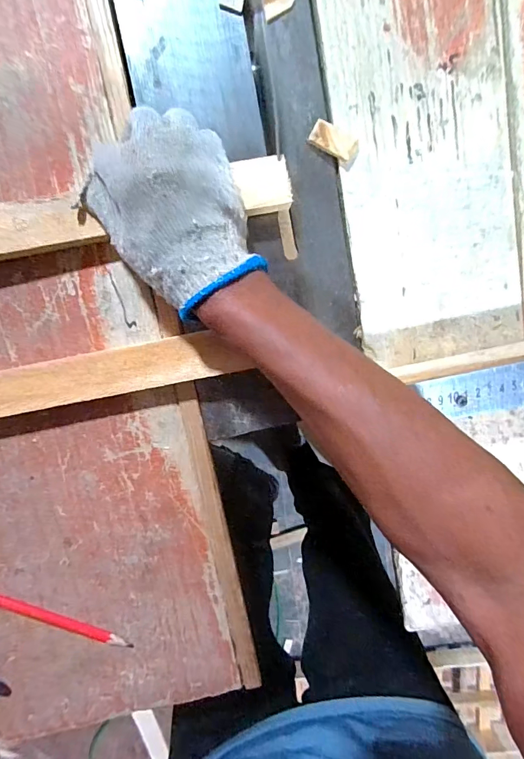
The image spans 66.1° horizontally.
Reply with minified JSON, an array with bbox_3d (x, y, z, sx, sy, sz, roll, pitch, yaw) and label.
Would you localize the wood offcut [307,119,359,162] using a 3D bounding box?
[{"bbox_3d":[0.059,-0.195,0.330,0.039,0.005,0.020,25,95,-6],"label":"wood offcut"}]

